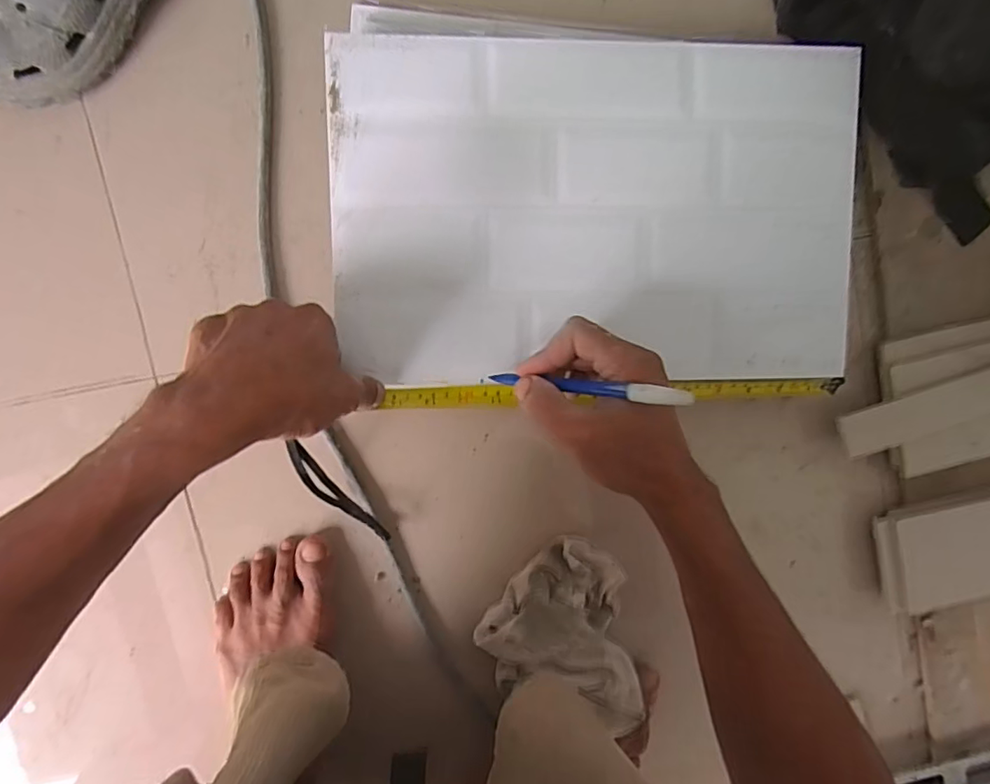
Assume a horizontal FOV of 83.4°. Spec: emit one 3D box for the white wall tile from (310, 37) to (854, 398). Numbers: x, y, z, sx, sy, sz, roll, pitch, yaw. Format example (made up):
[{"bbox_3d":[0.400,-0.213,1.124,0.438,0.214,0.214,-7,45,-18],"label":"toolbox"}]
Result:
[{"bbox_3d":[0.079,-0.133,0.418,0.390,0.008,0.246,-2,96,-4],"label":"white wall tile"}]

